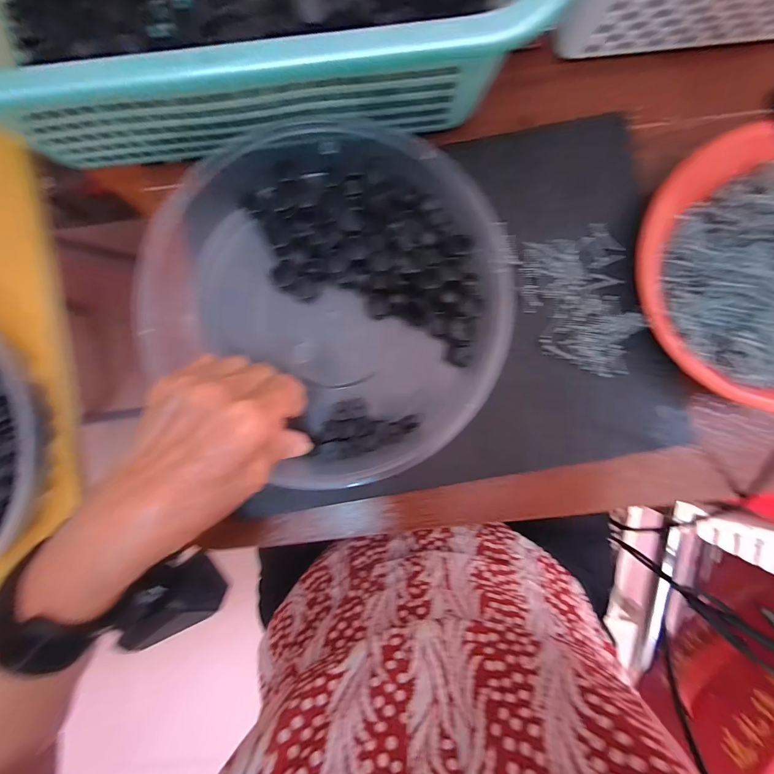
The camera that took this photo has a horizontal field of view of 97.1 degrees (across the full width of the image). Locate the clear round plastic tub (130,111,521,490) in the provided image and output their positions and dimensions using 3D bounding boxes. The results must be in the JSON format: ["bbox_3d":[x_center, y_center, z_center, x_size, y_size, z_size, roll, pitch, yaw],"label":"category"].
[{"bbox_3d":[-0.039,-0.060,0.237,0.241,0.059,0.224,1,97,5],"label":"clear round plastic tub"}]

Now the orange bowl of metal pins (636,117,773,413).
[{"bbox_3d":[0.264,-0.071,0.237,0.163,0.051,0.191,-42,89,1],"label":"orange bowl of metal pins"}]

